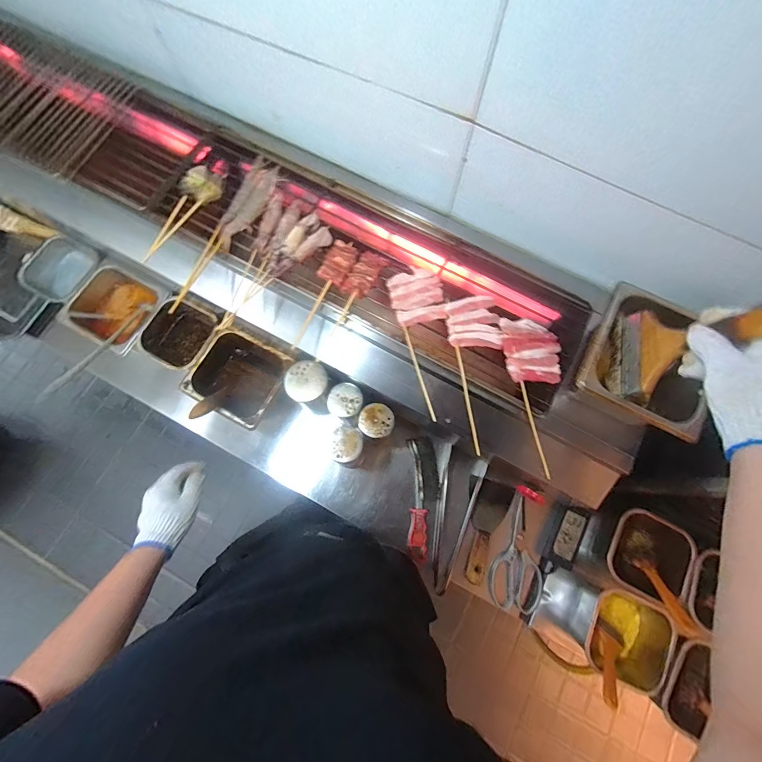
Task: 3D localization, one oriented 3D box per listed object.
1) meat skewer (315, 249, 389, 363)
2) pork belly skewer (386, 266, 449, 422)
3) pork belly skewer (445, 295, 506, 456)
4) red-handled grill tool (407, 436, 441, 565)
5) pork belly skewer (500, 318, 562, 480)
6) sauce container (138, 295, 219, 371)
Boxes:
[{"bbox_3d":[-0.055,-0.121,0.611,0.043,0.031,0.197,30,92,6],"label":"meat skewer"},{"bbox_3d":[0.077,-0.069,0.590,0.081,0.016,0.240,-14,78,-4],"label":"pork belly skewer"},{"bbox_3d":[0.158,-0.020,0.574,0.082,0.012,0.236,-9,77,-2],"label":"pork belly skewer"},{"bbox_3d":[0.086,0.230,0.742,0.061,0.016,0.232,1,77,0],"label":"red-handled grill tool"},{"bbox_3d":[0.238,0.014,0.565,0.085,0.015,0.236,-2,77,-1],"label":"pork belly skewer"},{"bbox_3d":[-0.404,-0.088,0.774,0.133,0.075,0.133,22,78,5],"label":"sauce container"}]

